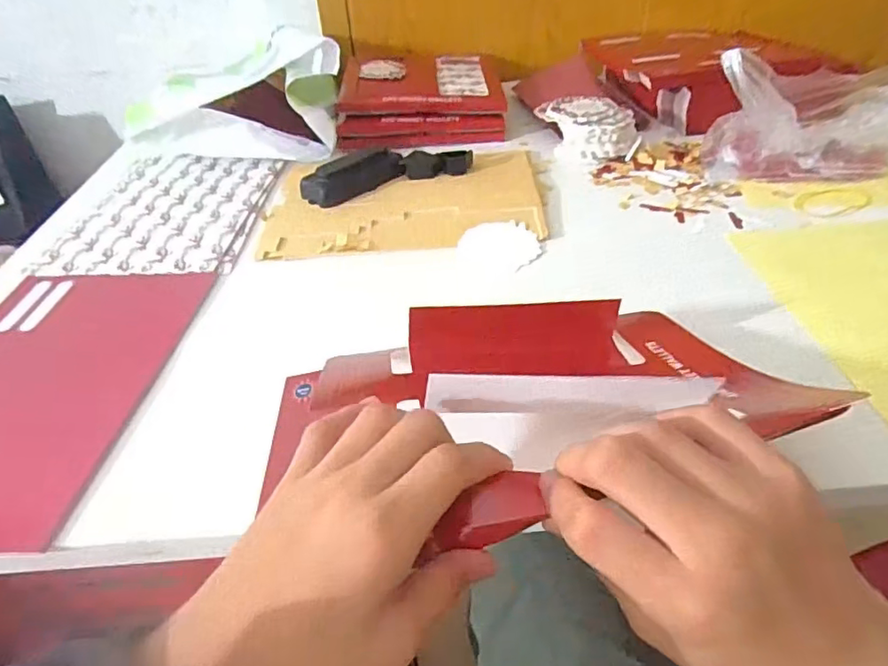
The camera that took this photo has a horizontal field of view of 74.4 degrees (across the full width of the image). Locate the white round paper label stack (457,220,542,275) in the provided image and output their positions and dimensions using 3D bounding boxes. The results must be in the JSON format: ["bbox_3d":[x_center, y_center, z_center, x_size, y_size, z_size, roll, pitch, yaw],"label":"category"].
[{"bbox_3d":[0.047,-0.074,0.504,0.068,0.010,0.069,-3,37,2],"label":"white round paper label stack"}]

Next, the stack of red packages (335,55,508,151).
[{"bbox_3d":[-0.030,-0.294,0.725,0.197,0.063,0.177,-6,37,-2],"label":"stack of red packages"}]

